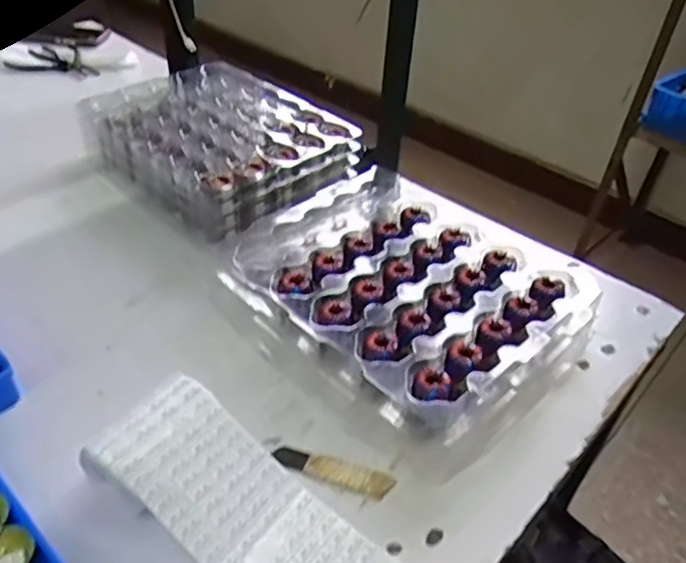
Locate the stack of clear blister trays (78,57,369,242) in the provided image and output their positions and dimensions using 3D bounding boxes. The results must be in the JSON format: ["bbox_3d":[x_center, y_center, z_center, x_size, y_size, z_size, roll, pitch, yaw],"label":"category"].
[{"bbox_3d":[-0.163,-0.186,0.785,0.306,0.068,0.242,34,49,31],"label":"stack of clear blister trays"}]

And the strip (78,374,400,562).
[{"bbox_3d":[-0.047,0.172,0.400,0.267,0.060,0.092,27,46,26],"label":"strip"}]

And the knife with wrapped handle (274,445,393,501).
[{"bbox_3d":[-0.008,0.146,0.457,0.093,0.010,0.022,13,41,11],"label":"knife with wrapped handle"}]

